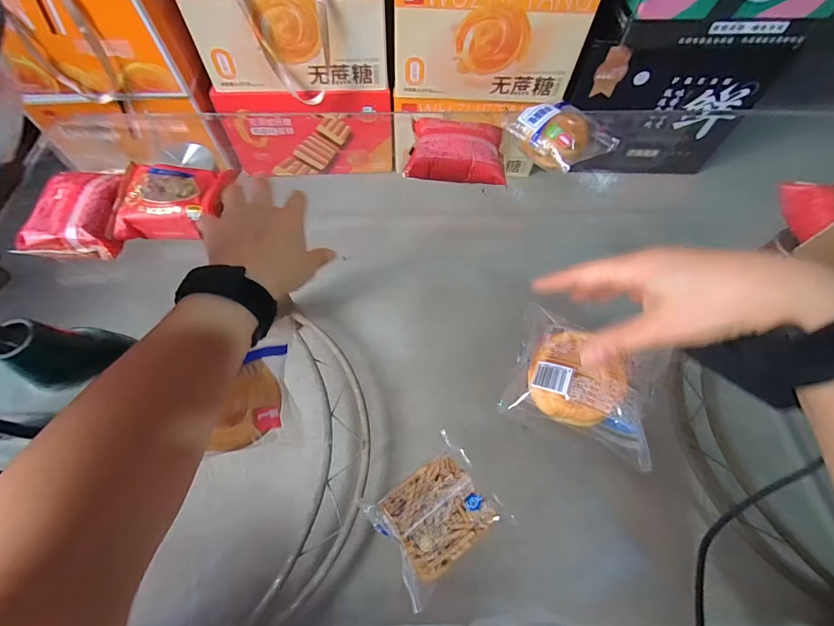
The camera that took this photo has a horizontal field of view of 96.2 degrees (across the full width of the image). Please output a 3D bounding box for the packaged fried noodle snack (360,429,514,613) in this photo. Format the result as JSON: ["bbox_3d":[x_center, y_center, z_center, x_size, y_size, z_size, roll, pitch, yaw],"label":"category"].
[{"bbox_3d":[0.013,0.149,0.278,0.086,0.012,0.072,-33,67,-16],"label":"packaged fried noodle snack"}]

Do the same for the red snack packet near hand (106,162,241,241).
[{"bbox_3d":[-0.269,-0.121,0.406,0.114,0.028,0.086,1,62,0],"label":"red snack packet near hand"}]

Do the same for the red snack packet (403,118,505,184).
[{"bbox_3d":[0.049,-0.196,0.447,0.117,0.037,0.079,5,62,2],"label":"red snack packet"}]

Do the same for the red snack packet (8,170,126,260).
[{"bbox_3d":[-0.359,-0.110,0.404,0.080,0.034,0.110,-1,62,-1],"label":"red snack packet"}]

